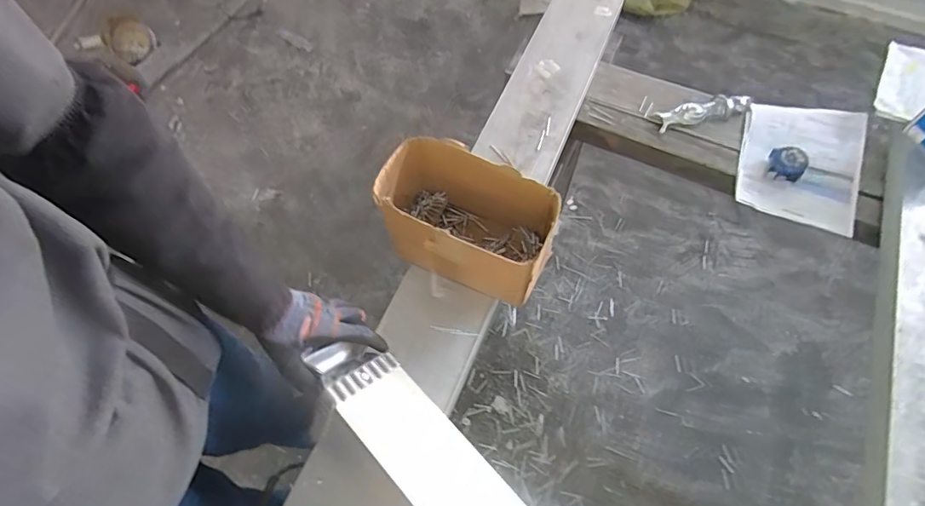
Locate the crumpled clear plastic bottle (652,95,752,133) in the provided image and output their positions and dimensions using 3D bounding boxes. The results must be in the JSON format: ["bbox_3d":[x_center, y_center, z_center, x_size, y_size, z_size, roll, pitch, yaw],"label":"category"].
[{"bbox_3d":[0.492,-0.289,1.034,0.198,0.037,0.051,-15,62,-7],"label":"crumpled clear plastic bottle"}]

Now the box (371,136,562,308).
[{"bbox_3d":[0.004,-0.041,0.769,0.261,0.150,0.153,24,64,14],"label":"box"}]

